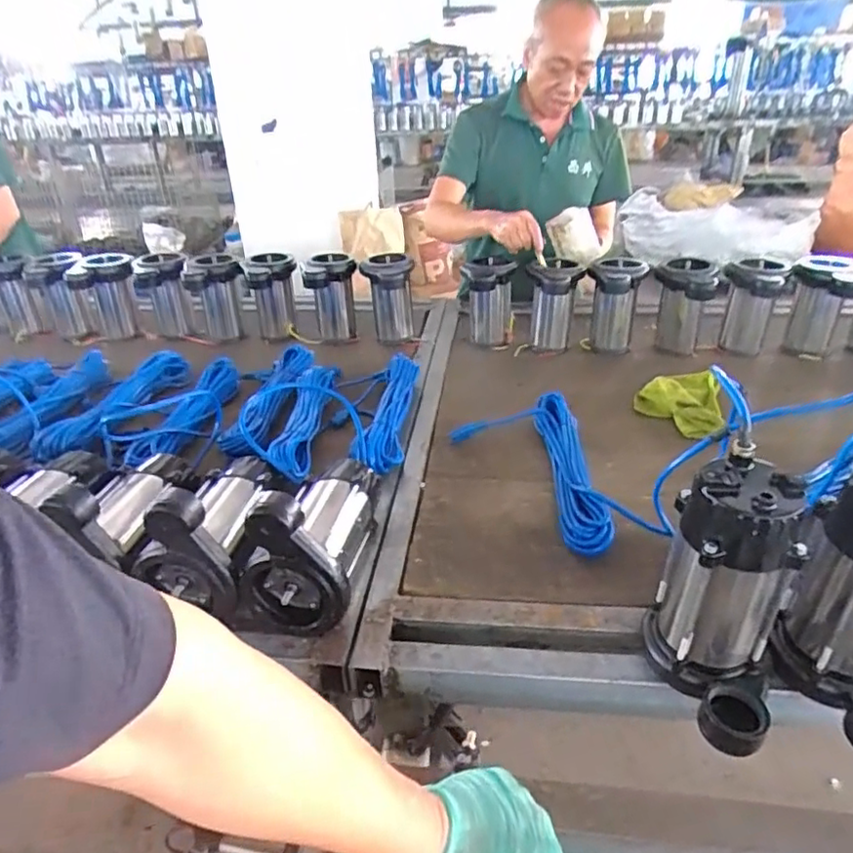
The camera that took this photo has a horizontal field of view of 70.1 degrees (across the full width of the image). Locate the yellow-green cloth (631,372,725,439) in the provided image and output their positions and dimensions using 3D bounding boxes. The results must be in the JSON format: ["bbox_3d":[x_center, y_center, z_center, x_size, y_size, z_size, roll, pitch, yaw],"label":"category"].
[{"bbox_3d":[0.453,-0.045,1.092,0.148,0.056,0.180,12,33,22],"label":"yellow-green cloth"}]

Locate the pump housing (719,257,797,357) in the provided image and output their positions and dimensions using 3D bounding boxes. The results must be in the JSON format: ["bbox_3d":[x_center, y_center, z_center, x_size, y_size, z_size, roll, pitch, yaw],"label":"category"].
[{"bbox_3d":[0.666,-0.234,1.254,0.117,0.191,0.108,15,35,26],"label":"pump housing"}]

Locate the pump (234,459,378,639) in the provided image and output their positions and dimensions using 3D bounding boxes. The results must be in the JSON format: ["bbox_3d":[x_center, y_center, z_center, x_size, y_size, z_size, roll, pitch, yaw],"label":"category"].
[{"bbox_3d":[-0.141,0.114,0.738,0.125,0.159,0.255,1,31,5],"label":"pump"}]

